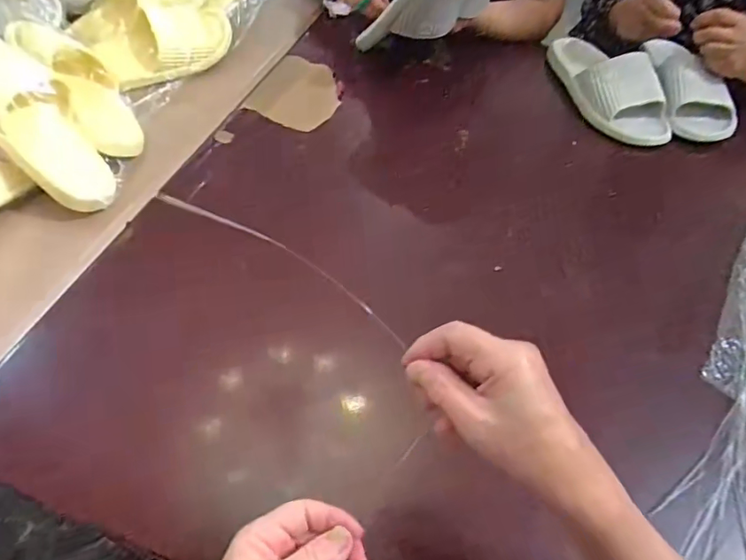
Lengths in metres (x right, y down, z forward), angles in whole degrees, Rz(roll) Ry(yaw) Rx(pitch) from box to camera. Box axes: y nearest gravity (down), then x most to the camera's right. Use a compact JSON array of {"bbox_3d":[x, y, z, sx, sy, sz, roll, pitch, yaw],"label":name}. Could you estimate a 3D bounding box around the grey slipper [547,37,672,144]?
[{"bbox_3d":[0.383,-0.332,0.833,0.116,0.079,0.271,-9,54,-10],"label":"grey slipper"}]

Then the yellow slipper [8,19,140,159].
[{"bbox_3d":[-0.391,-0.266,0.697,0.093,0.125,0.192,-36,62,-27],"label":"yellow slipper"}]

